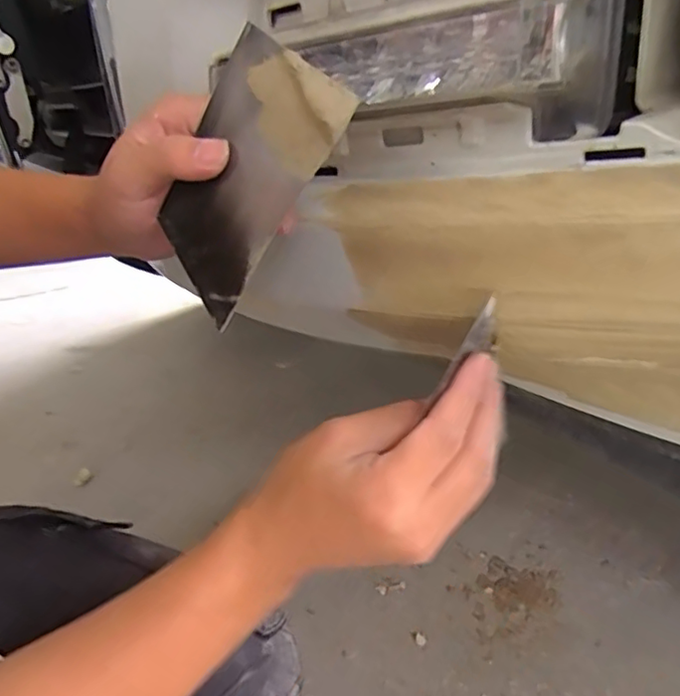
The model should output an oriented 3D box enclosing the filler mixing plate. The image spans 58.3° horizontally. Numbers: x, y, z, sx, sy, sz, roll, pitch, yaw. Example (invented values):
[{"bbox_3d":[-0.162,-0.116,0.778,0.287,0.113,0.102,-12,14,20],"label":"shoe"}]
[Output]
[{"bbox_3d":[-0.050,-0.083,0.293,0.074,0.121,0.006,46,26,21],"label":"filler mixing plate"}]

